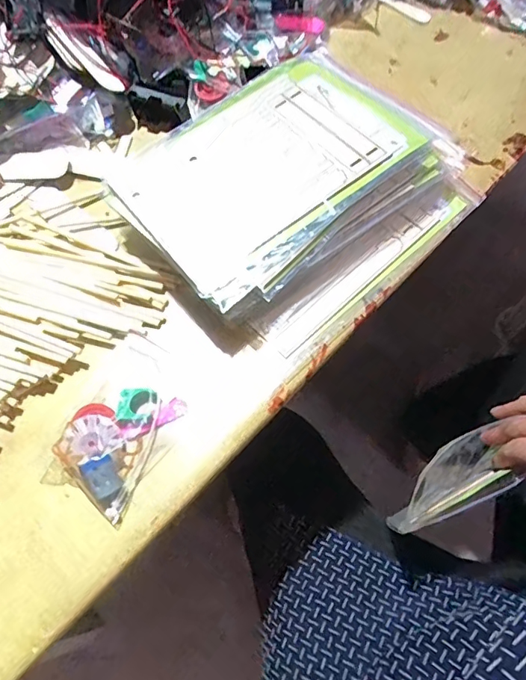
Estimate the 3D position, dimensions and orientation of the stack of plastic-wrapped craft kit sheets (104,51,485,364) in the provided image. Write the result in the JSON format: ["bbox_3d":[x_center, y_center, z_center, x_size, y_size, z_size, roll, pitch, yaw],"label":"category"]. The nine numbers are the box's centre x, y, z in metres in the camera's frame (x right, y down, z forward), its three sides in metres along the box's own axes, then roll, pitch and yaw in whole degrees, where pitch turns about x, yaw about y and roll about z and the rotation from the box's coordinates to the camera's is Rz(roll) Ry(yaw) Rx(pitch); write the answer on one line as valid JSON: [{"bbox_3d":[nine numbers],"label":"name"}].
[{"bbox_3d":[0.035,-0.130,0.405,0.268,0.054,0.207,-40,69,-15],"label":"stack of plastic-wrapped craft kit sheets"}]

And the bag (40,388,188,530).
[{"bbox_3d":[-0.101,0.068,0.336,0.064,0.022,0.086,27,69,14],"label":"bag"}]

